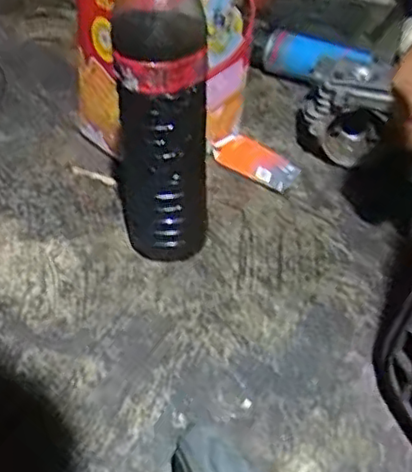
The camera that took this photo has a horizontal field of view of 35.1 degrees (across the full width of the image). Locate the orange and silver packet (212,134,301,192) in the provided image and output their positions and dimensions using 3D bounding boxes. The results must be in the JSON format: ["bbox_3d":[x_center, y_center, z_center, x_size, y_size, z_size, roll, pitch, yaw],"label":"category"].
[{"bbox_3d":[0.061,-0.093,0.827,0.119,0.011,0.047,35,85,36],"label":"orange and silver packet"}]

